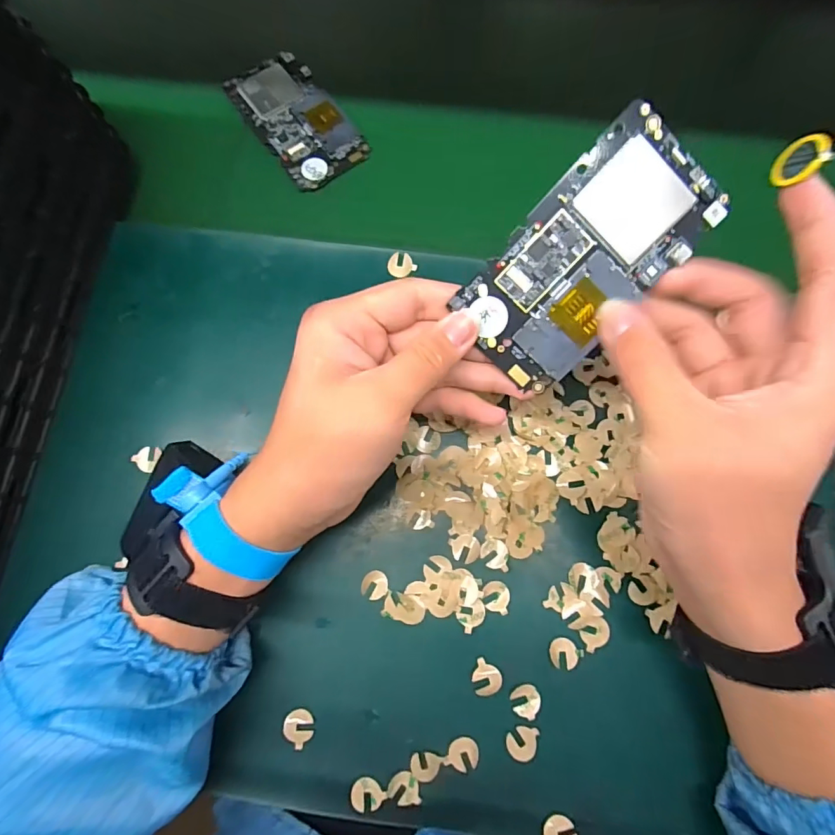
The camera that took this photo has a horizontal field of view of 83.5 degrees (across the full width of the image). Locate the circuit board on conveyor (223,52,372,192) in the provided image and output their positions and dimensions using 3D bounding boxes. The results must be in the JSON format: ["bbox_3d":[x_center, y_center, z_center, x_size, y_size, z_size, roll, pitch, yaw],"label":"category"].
[{"bbox_3d":[-0.098,-0.242,0.377,0.065,0.009,0.123,-36,79,-8],"label":"circuit board on conveyor"}]

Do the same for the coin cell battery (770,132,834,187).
[{"bbox_3d":[0.157,-0.107,0.191,0.004,0.022,0.019,18,78,-19],"label":"coin cell battery"}]

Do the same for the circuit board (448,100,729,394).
[{"bbox_3d":[0.079,-0.075,0.222,0.065,0.006,0.122,43,101,-5],"label":"circuit board"}]

